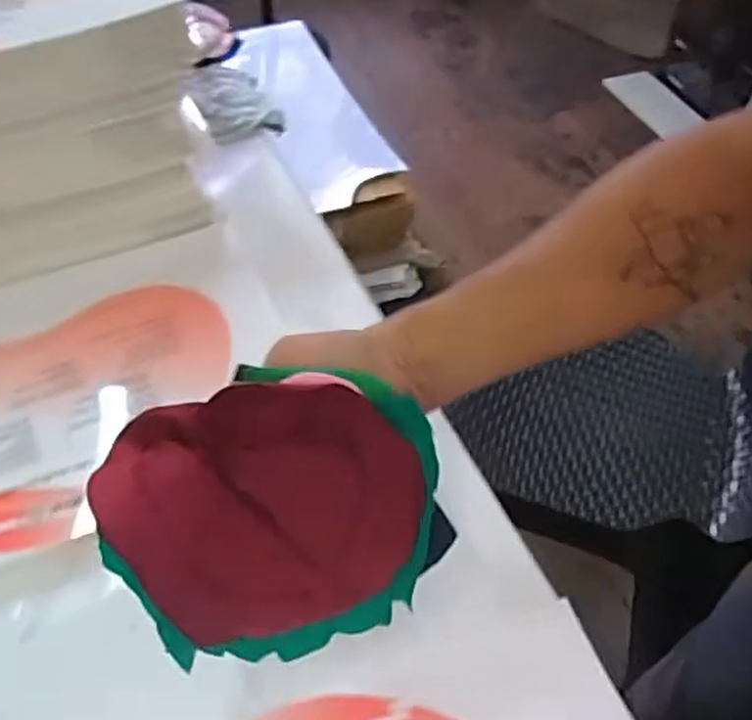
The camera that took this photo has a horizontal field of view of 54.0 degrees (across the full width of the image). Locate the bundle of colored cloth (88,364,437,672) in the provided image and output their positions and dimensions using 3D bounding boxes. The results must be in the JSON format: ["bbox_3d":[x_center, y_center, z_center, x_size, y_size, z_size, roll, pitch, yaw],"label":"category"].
[{"bbox_3d":[-0.056,0.086,0.405,0.178,0.075,0.145,-5,78,-19],"label":"bundle of colored cloth"}]

